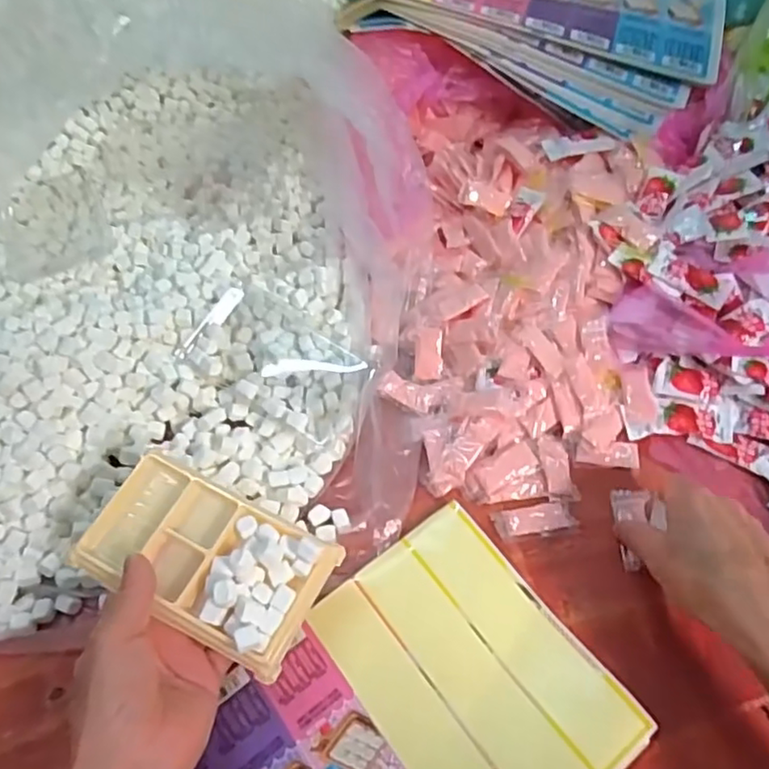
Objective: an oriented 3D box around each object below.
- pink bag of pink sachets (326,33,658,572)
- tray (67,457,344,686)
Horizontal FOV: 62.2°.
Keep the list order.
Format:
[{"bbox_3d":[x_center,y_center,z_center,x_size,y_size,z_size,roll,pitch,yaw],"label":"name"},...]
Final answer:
[{"bbox_3d":[0.085,-0.106,0.488,0.225,0.081,0.427,-1,57,2],"label":"pink bag of pink sachets"},{"bbox_3d":[-0.102,0.098,0.361,0.133,0.028,0.075,24,64,15],"label":"tray"}]

